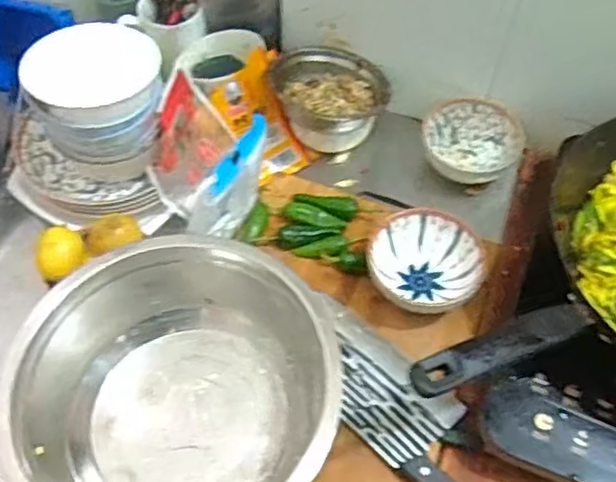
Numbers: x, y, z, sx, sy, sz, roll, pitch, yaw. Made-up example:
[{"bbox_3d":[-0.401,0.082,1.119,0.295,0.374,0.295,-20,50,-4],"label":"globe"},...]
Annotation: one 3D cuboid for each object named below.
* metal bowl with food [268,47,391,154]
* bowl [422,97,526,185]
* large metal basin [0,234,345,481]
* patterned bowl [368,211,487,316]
[{"bbox_3d":[0.026,-0.173,0.813,0.144,0.081,0.124,-4,55,-4],"label":"metal bowl with food"},{"bbox_3d":[0.200,-0.118,0.806,0.118,0.050,0.108,1,55,-1],"label":"bowl"},{"bbox_3d":[-0.109,0.142,0.571,0.259,0.121,0.254,1,55,-1],"label":"large metal basin"},{"bbox_3d":[0.121,0.025,0.680,0.116,0.054,0.102,-2,55,-3],"label":"patterned bowl"}]

